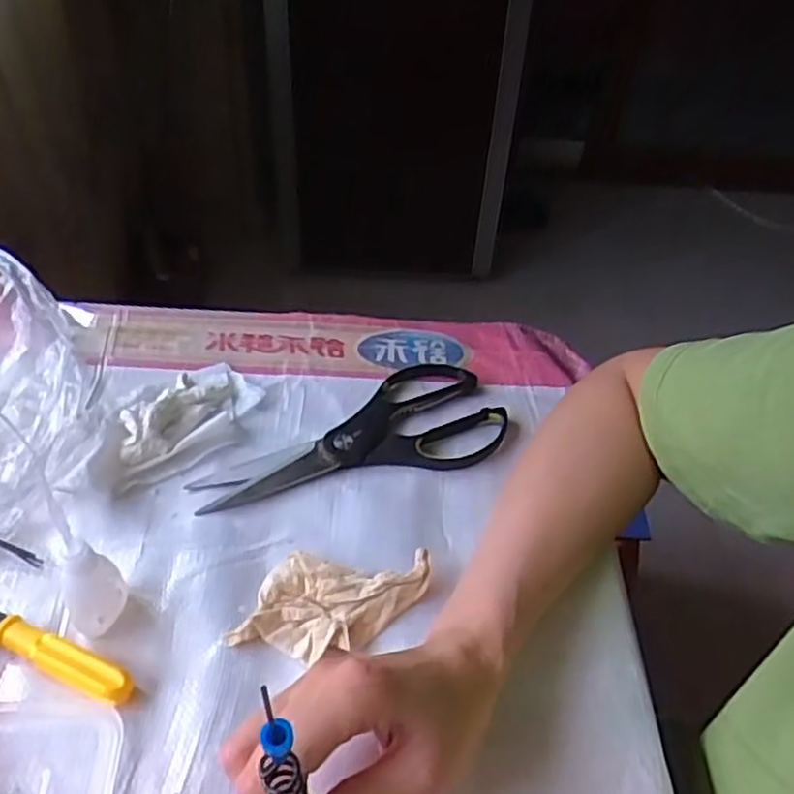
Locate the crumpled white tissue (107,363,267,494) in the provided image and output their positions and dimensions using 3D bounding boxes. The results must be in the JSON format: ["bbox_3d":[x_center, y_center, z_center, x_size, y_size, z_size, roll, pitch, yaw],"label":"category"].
[{"bbox_3d":[-0.146,0.016,0.502,0.059,0.024,0.126,24,46,19],"label":"crumpled white tissue"}]

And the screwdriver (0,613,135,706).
[{"bbox_3d":[-0.201,0.127,0.387,0.142,0.017,0.016,19,45,15],"label":"screwdriver"}]

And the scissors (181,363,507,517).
[{"bbox_3d":[-0.031,0.025,0.512,0.215,0.013,0.096,-12,46,-18],"label":"scissors"}]

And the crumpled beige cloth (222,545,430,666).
[{"bbox_3d":[-0.035,0.117,0.411,0.104,0.019,0.059,3,43,-2],"label":"crumpled beige cloth"}]

